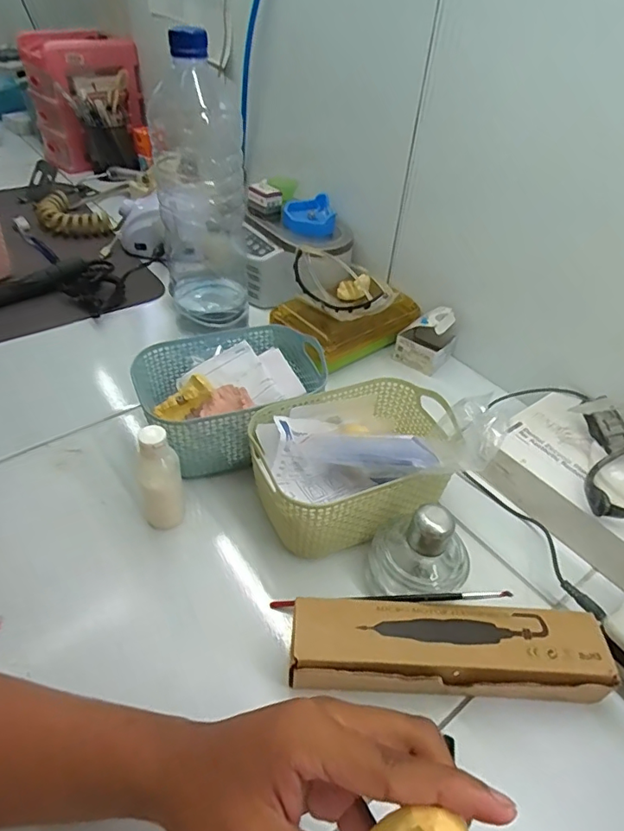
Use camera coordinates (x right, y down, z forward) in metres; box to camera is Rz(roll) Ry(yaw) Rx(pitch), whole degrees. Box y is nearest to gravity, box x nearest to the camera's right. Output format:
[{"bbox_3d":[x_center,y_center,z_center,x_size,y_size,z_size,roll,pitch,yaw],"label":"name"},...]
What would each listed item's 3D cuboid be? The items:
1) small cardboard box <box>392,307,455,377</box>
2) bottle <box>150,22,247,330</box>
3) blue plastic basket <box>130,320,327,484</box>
[{"bbox_3d":[0.140,-0.097,0.624,0.058,0.063,0.062,27,47,22],"label":"small cardboard box"},{"bbox_3d":[-0.113,-0.223,0.535,0.082,0.268,0.088,-5,44,-11],"label":"bottle"},{"bbox_3d":[-0.071,-0.019,0.507,0.177,0.076,0.127,-17,47,-22],"label":"blue plastic basket"}]

